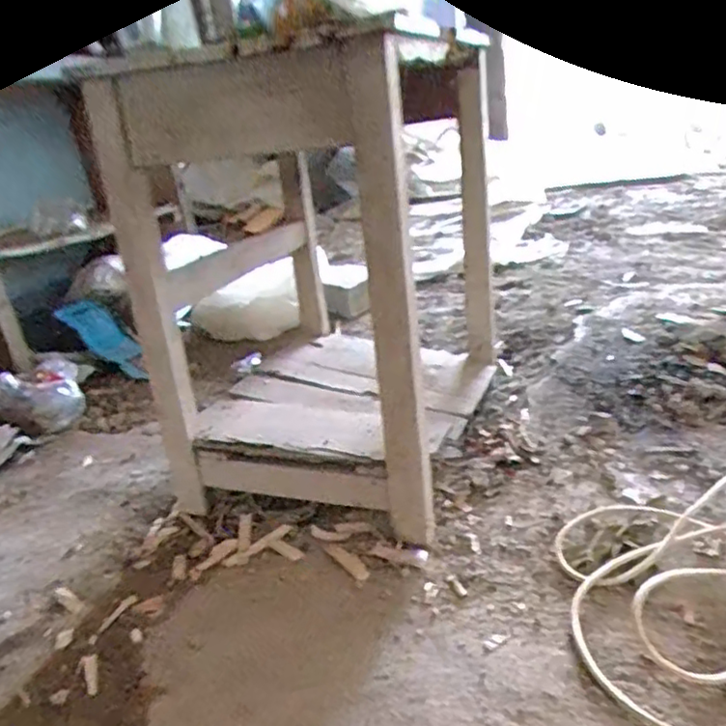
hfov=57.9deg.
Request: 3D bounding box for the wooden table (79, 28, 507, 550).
[{"bbox_3d":[-0.053,-0.154,1.156,0.452,0.689,0.591,1,24,21],"label":"wooden table"}]

